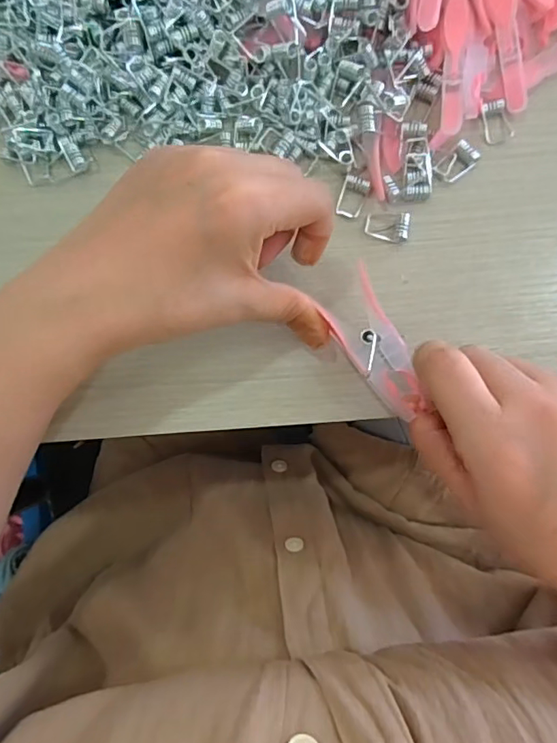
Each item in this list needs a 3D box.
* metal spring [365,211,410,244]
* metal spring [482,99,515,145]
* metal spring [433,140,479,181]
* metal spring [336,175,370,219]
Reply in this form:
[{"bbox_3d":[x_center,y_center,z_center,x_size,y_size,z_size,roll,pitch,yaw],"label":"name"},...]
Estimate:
[{"bbox_3d":[0.057,-0.077,0.273,0.022,0.006,0.018,4,82,2],"label":"metal spring"},{"bbox_3d":[0.118,-0.135,0.279,0.015,0.005,0.021,-15,82,0],"label":"metal spring"},{"bbox_3d":[0.095,-0.111,0.276,0.015,0.006,0.022,44,86,7],"label":"metal spring"},{"bbox_3d":[0.040,-0.094,0.275,0.014,0.006,0.022,17,83,4],"label":"metal spring"}]

